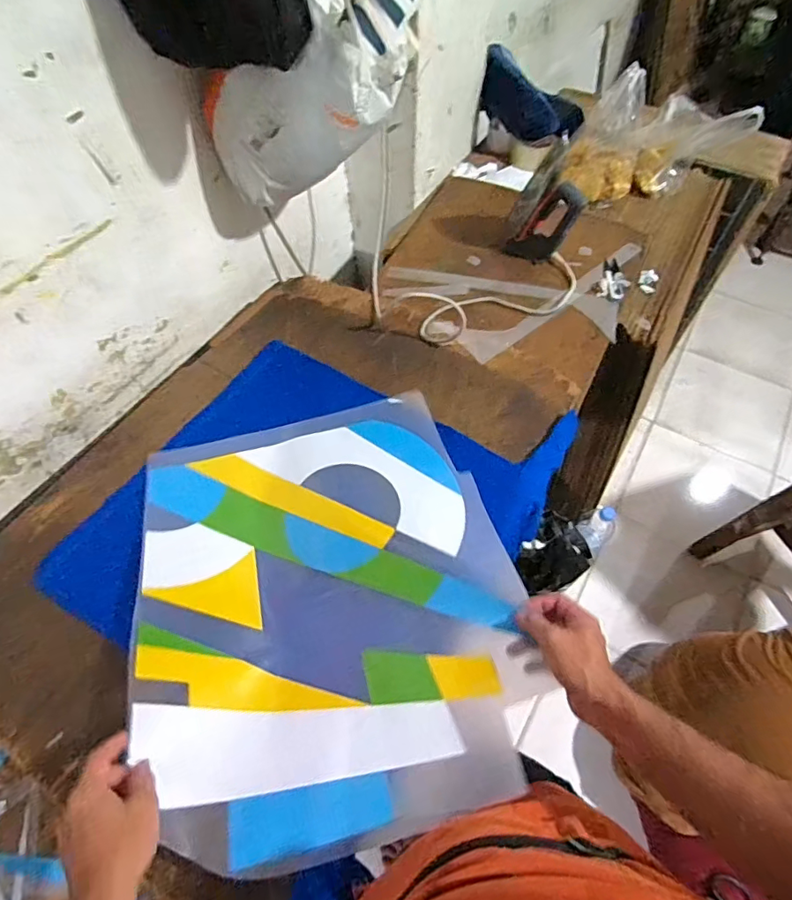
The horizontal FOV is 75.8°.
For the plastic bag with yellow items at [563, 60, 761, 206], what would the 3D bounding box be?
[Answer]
[{"bbox_3d":[0.548,-0.653,1.073,0.357,0.182,0.145,-5,58,-2],"label":"plastic bag with yellow items"}]

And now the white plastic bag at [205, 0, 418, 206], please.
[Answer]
[{"bbox_3d":[-0.127,-0.482,0.702,0.353,0.171,0.134,-26,52,31],"label":"white plastic bag"}]

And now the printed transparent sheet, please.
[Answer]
[{"bbox_3d":[-0.090,0.164,0.635,0.435,0.065,0.529,-15,59,-8],"label":"printed transparent sheet"}]

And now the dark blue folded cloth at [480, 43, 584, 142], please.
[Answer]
[{"bbox_3d":[0.298,-0.775,1.140,0.240,0.116,0.064,38,65,6],"label":"dark blue folded cloth"}]

